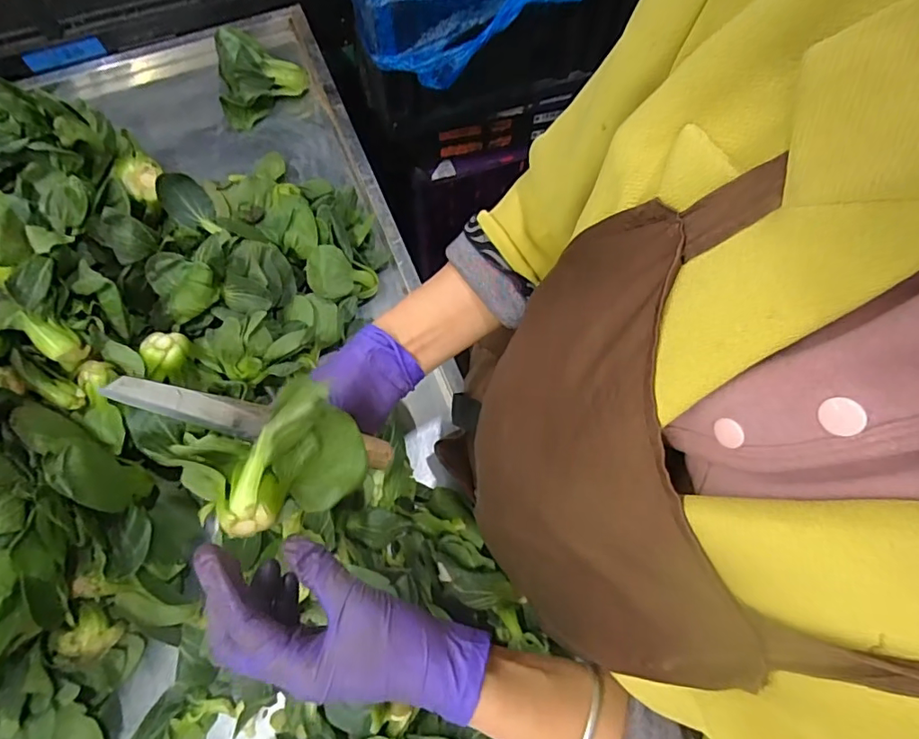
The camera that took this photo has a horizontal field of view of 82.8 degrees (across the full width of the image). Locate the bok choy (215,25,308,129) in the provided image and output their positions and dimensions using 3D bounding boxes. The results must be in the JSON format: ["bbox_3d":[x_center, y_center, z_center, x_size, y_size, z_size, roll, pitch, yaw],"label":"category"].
[{"bbox_3d":[-0.268,-0.393,0.704,0.102,0.072,0.092,0,71,-1],"label":"bok choy"}]

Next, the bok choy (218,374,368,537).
[{"bbox_3d":[-0.108,0.063,0.334,0.092,0.078,0.054,-42,77,-13],"label":"bok choy"}]

